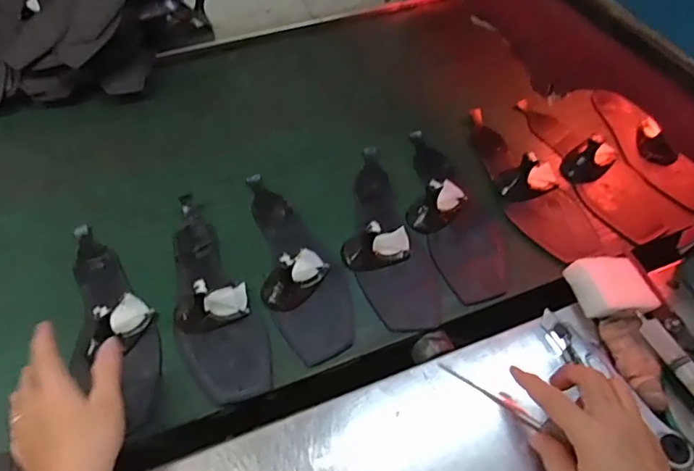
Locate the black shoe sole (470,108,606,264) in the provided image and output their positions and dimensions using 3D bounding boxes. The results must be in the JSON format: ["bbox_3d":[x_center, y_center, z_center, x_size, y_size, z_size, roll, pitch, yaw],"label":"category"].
[{"bbox_3d":[0.221,-0.082,0.631,0.082,0.041,0.253,-11,52,-9],"label":"black shoe sole"}]

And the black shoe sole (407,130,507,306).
[{"bbox_3d":[0.114,-0.043,0.607,0.094,0.049,0.258,-19,54,-14],"label":"black shoe sole"}]

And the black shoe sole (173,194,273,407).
[{"bbox_3d":[-0.150,0.047,0.539,0.086,0.046,0.258,-23,55,-17],"label":"black shoe sole"}]

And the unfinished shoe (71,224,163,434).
[{"bbox_3d":[-0.247,0.071,0.527,0.072,0.045,0.253,-25,54,-18],"label":"unfinished shoe"}]

